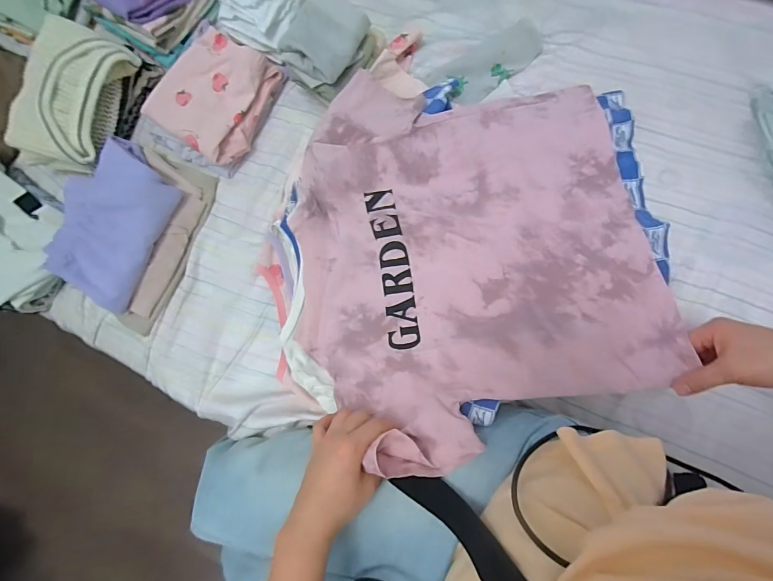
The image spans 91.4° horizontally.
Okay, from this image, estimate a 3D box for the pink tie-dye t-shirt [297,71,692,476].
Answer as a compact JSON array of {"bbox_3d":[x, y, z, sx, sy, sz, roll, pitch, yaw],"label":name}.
[{"bbox_3d":[0.095,-0.051,0.451,0.424,0.103,0.452,-6,82,6],"label":"pink tie-dye t-shirt"}]

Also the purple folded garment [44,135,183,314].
[{"bbox_3d":[-0.386,-0.098,0.532,0.133,0.037,0.227,25,84,7],"label":"purple folded garment"}]

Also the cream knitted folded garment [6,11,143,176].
[{"bbox_3d":[-0.459,-0.281,0.549,0.137,0.056,0.207,18,83,6],"label":"cream knitted folded garment"}]

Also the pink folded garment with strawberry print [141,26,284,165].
[{"bbox_3d":[-0.264,-0.297,0.574,0.169,0.054,0.178,28,86,9],"label":"pink folded garment with strawberry print"}]

